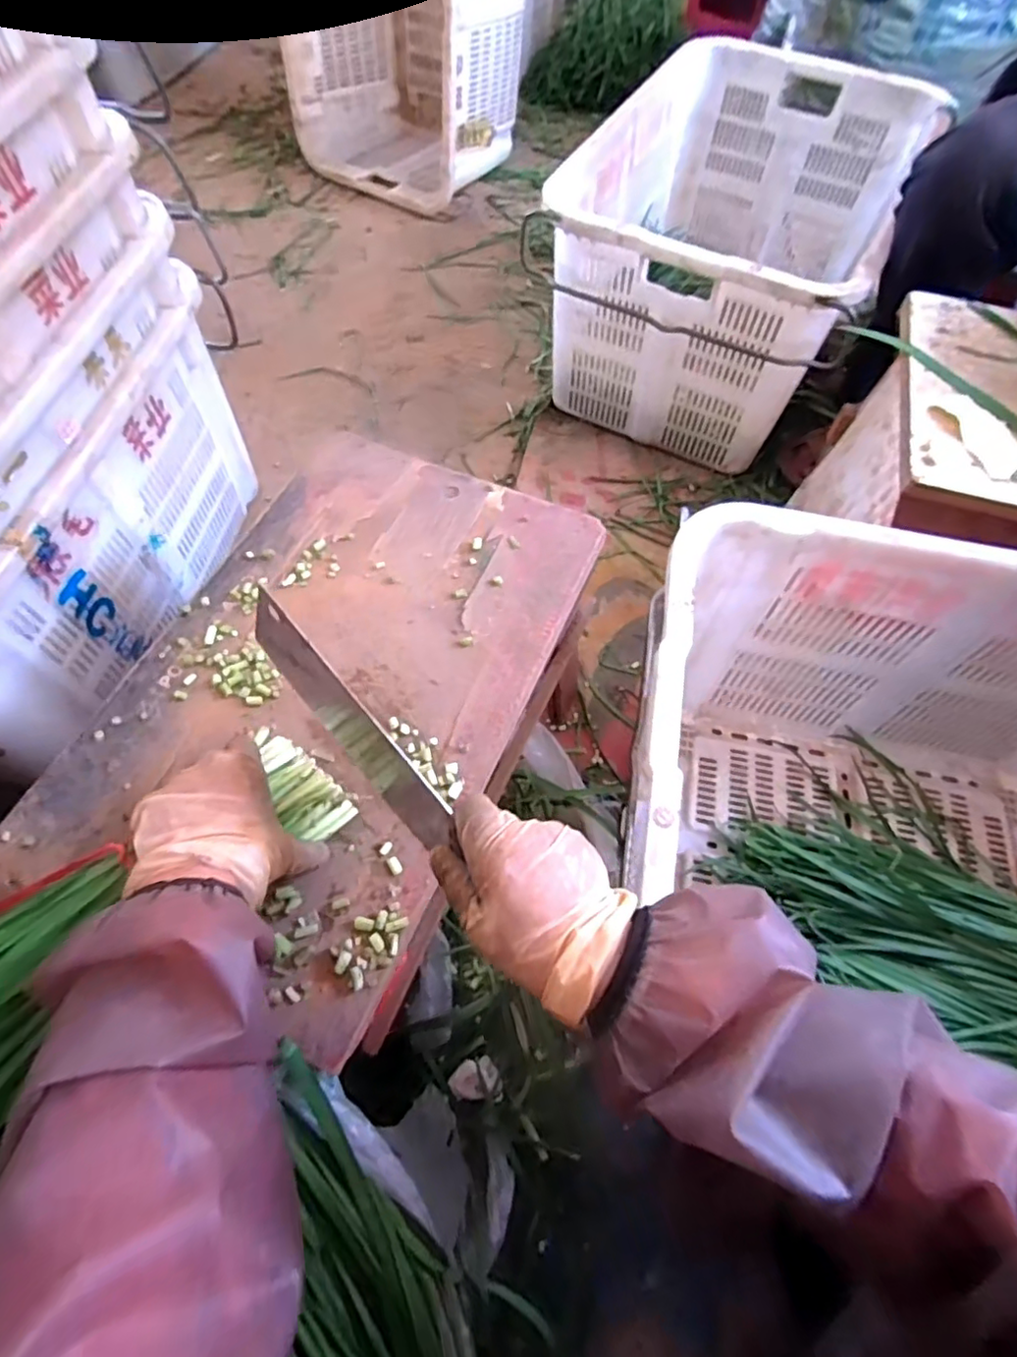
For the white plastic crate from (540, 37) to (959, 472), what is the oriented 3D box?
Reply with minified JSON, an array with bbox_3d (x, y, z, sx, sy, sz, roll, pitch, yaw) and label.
[{"bbox_3d":[0.396,-0.762,1.086,0.474,0.362,0.672,27,66,12],"label":"white plastic crate"}]

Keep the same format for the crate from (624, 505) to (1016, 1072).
[{"bbox_3d":[0.462,0.160,0.623,0.706,0.369,0.470,17,64,7],"label":"crate"}]

